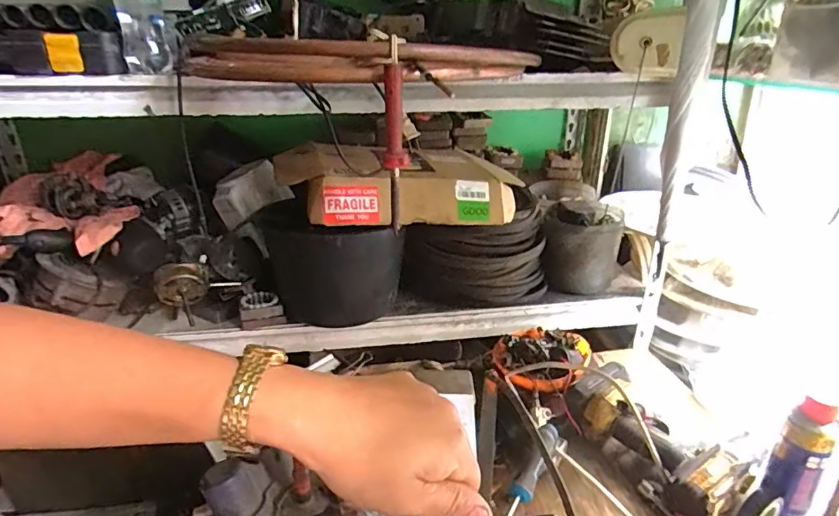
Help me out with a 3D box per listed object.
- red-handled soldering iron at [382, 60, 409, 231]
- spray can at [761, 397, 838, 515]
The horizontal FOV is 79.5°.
[{"bbox_3d":[-0.028,-0.118,0.562,0.026,0.178,0.030,-2,24,-5],"label":"red-handled soldering iron"},{"bbox_3d":[0.433,0.231,0.579,0.048,0.140,0.046,22,32,40],"label":"spray can"}]

